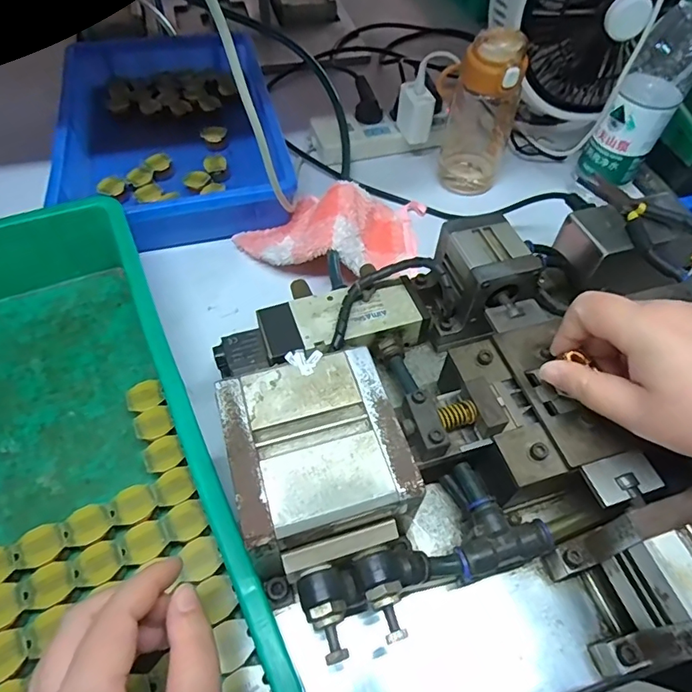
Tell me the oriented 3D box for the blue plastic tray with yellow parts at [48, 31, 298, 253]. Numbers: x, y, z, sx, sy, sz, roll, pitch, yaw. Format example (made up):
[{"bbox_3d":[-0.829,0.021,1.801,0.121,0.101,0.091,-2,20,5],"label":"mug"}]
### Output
[{"bbox_3d":[-0.220,-0.270,0.593,0.223,0.057,0.389,-10,57,-10],"label":"blue plastic tray with yellow parts"}]

